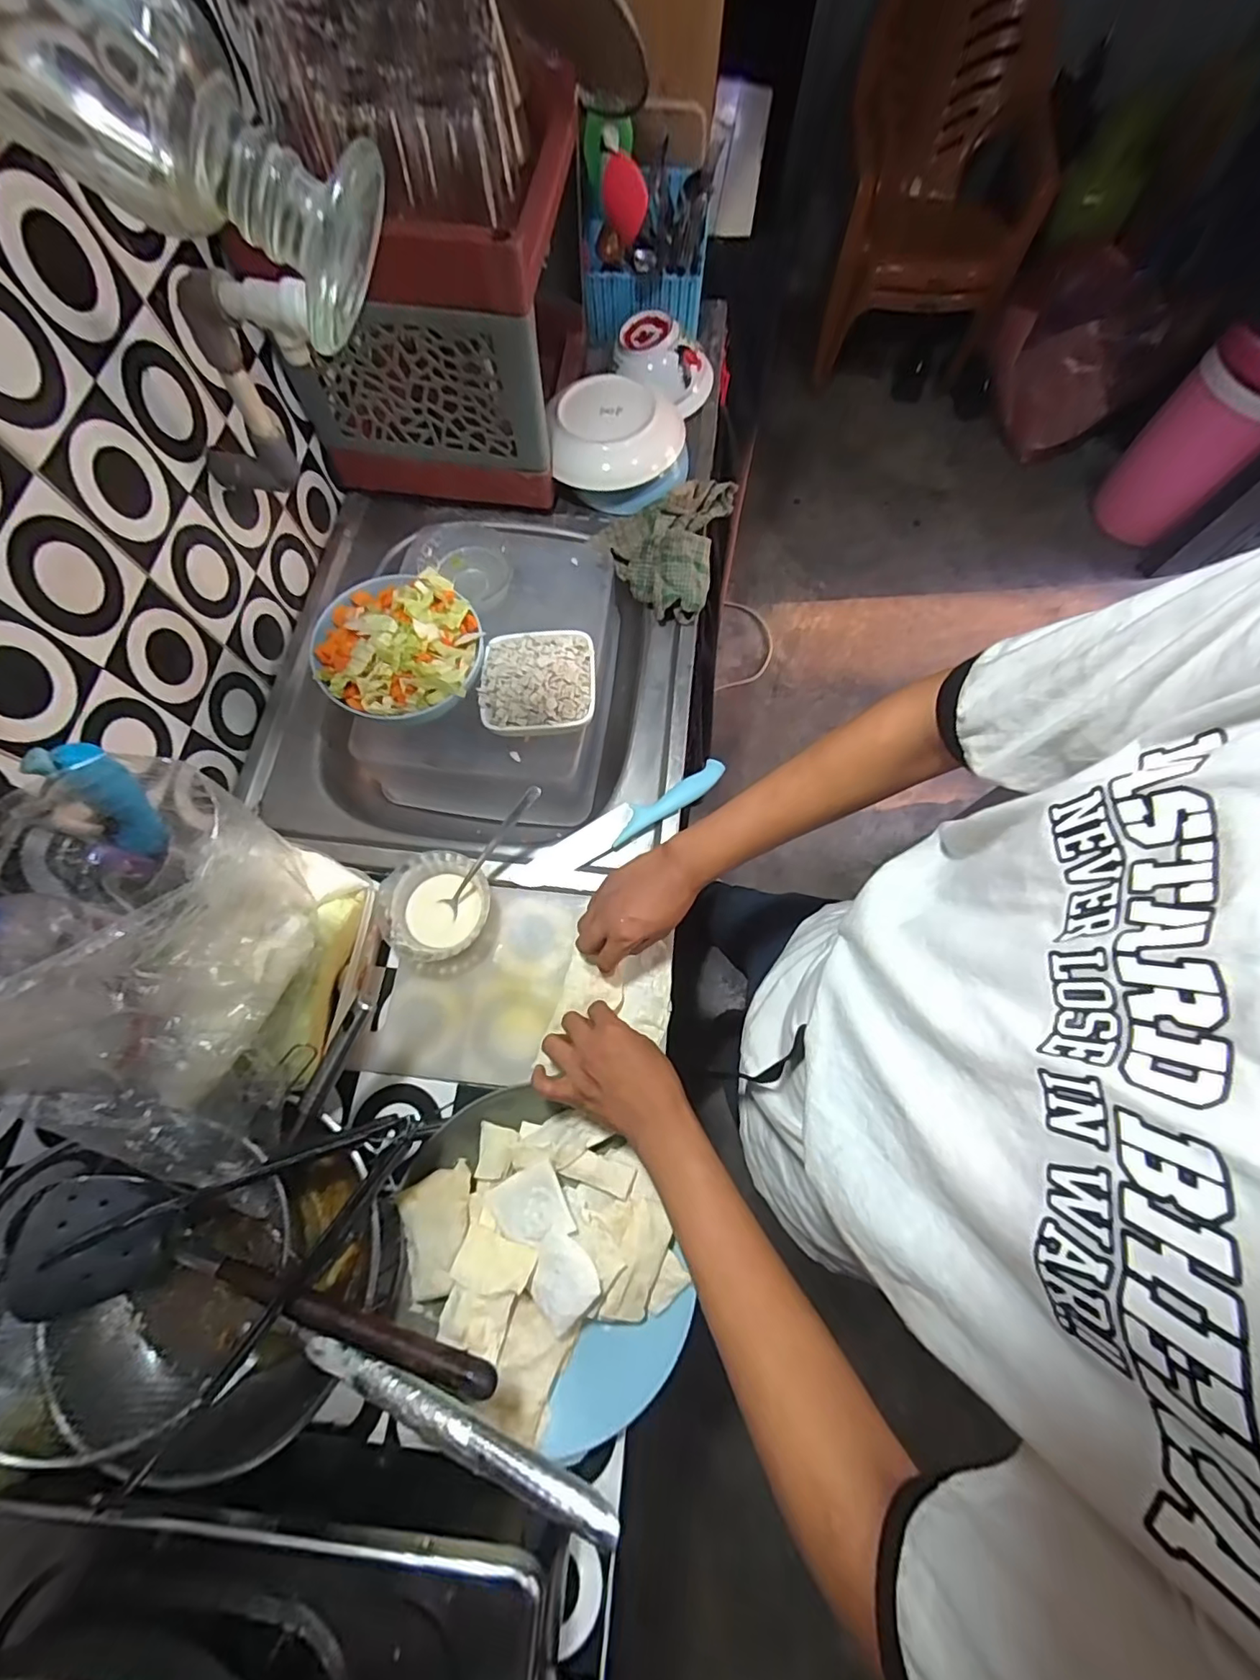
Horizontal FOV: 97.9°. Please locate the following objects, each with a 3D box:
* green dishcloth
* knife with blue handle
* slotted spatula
[{"bbox_3d":[0.037,-0.394,0.708,0.158,0.049,0.206,15,72,4],"label":"green dishcloth"},{"bbox_3d":[-0.010,-0.019,0.611,0.254,0.027,0.042,-28,74,-10],"label":"knife with blue handle"},{"bbox_3d":[-0.285,0.358,0.416,0.369,0.079,0.092,18,72,5],"label":"slotted spatula"}]

